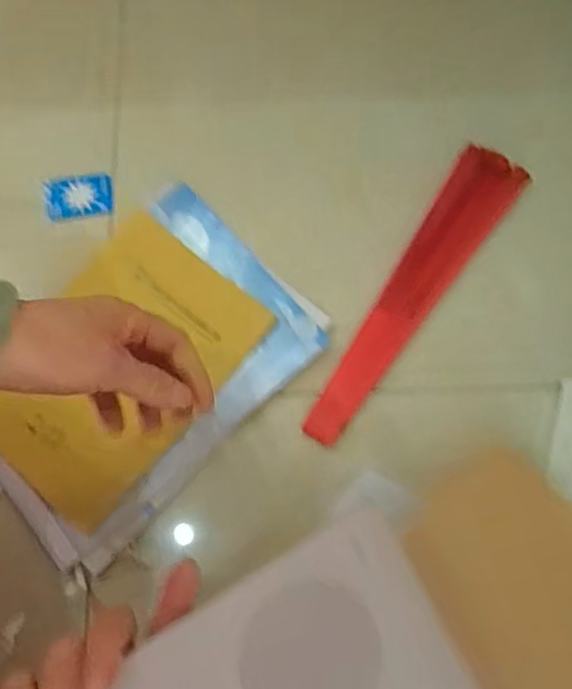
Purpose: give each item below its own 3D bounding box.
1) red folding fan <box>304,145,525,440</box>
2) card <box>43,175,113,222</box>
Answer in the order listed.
[{"bbox_3d":[0.104,-0.039,0.484,0.049,0.020,0.274,31,78,9],"label":"red folding fan"},{"bbox_3d":[-0.180,-0.128,0.526,0.057,0.004,0.039,-8,75,0],"label":"card"}]

